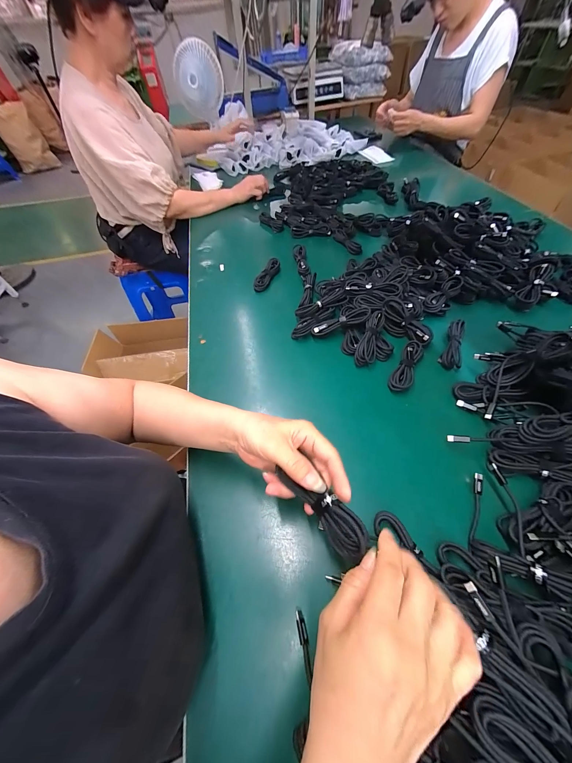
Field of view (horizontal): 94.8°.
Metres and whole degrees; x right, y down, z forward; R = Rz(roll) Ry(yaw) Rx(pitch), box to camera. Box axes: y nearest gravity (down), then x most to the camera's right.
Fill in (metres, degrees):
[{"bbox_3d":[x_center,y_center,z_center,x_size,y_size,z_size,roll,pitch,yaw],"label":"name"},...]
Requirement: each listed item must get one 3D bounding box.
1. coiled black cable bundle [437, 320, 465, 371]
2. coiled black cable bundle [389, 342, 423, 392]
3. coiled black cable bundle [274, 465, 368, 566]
[{"bbox_3d":[0.300,-0.068,0.473,0.031,0.021,0.103,17,58,17],"label":"coiled black cable bundle"},{"bbox_3d":[0.209,-0.026,0.455,0.033,0.025,0.112,24,60,21],"label":"coiled black cable bundle"},{"bbox_3d":[0.031,0.119,0.246,0.097,0.035,0.028,32,63,31],"label":"coiled black cable bundle"}]

